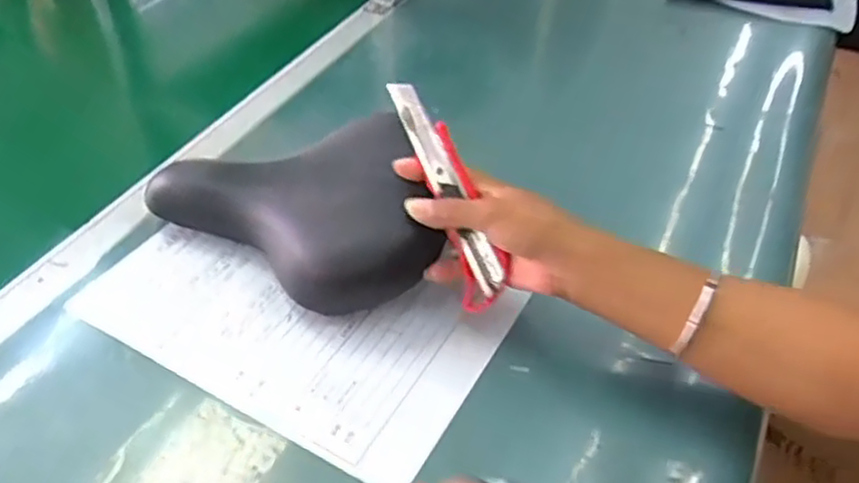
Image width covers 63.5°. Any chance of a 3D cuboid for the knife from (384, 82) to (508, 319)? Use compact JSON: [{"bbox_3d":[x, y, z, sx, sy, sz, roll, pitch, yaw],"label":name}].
[{"bbox_3d":[0.017,-0.033,0.490,0.028,0.034,0.167,-22,92,-22],"label":"knife"}]

